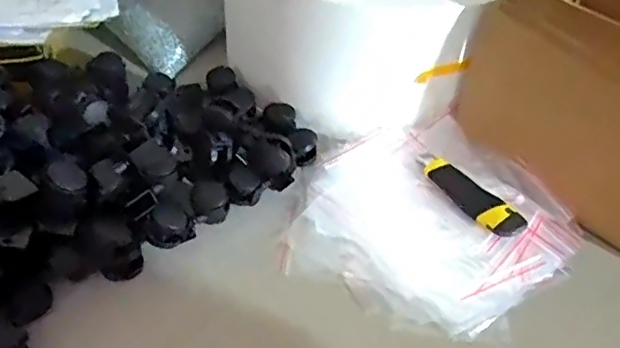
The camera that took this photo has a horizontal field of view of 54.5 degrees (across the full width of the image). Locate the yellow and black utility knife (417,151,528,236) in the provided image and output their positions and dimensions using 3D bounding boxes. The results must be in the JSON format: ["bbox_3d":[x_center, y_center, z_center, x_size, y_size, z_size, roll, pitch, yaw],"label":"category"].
[{"bbox_3d":[0.187,0.019,0.722,0.040,0.020,0.151,-27,52,-27],"label":"yellow and black utility knife"}]

